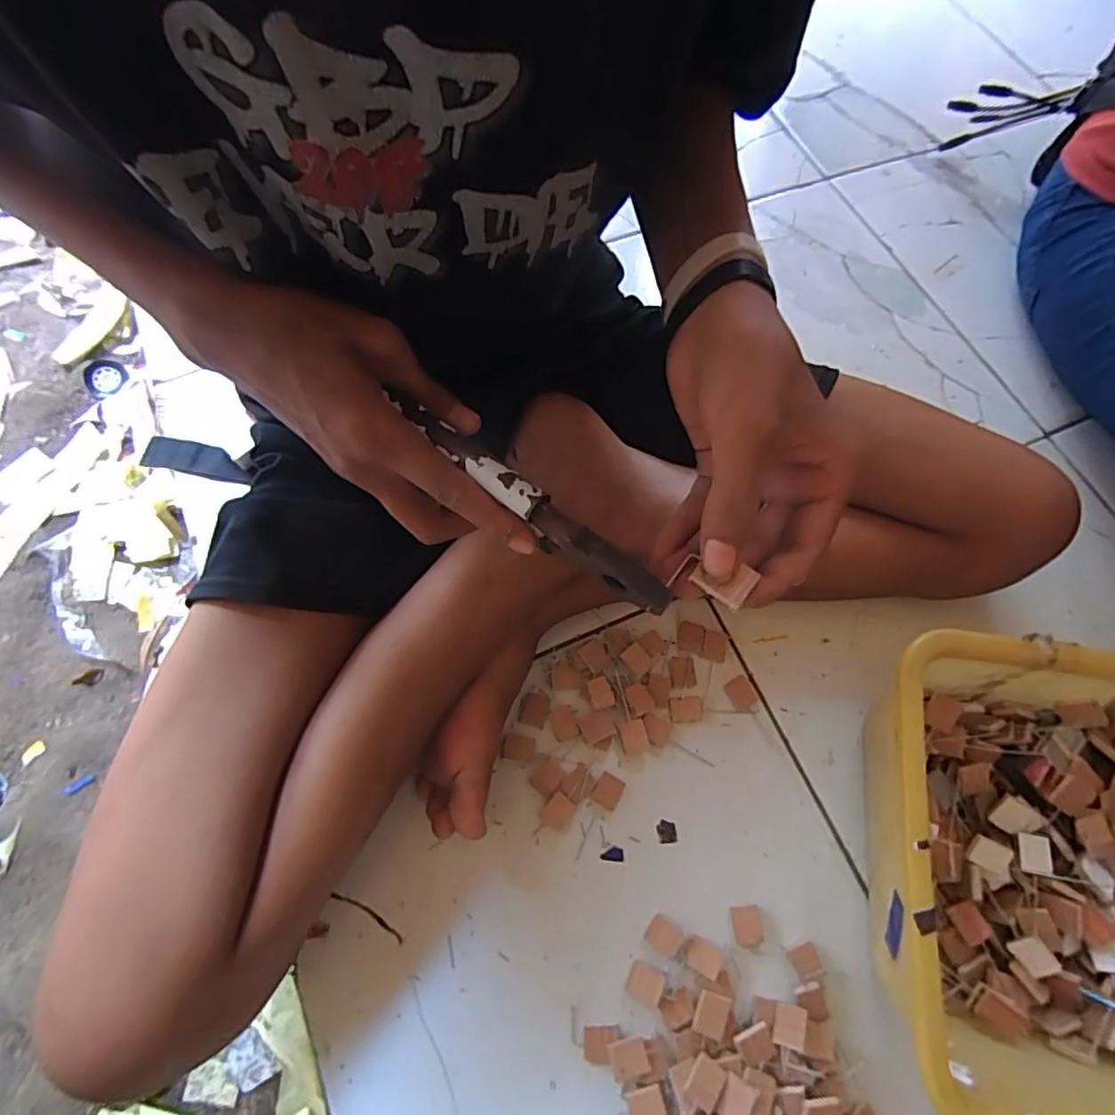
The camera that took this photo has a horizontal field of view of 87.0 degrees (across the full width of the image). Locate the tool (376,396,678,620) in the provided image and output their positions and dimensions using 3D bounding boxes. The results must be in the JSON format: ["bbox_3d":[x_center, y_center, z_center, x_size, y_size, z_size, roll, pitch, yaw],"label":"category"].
[{"bbox_3d":[-0.014,-0.024,0.278,0.156,0.022,0.014,38,72,13],"label":"tool"}]

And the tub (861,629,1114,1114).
[{"bbox_3d":[0.329,0.204,0.387,0.260,0.125,0.257,8,69,1],"label":"tub"}]

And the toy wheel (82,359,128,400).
[{"bbox_3d":[-0.517,-0.205,0.672,0.049,0.009,0.044,38,72,12],"label":"toy wheel"}]

